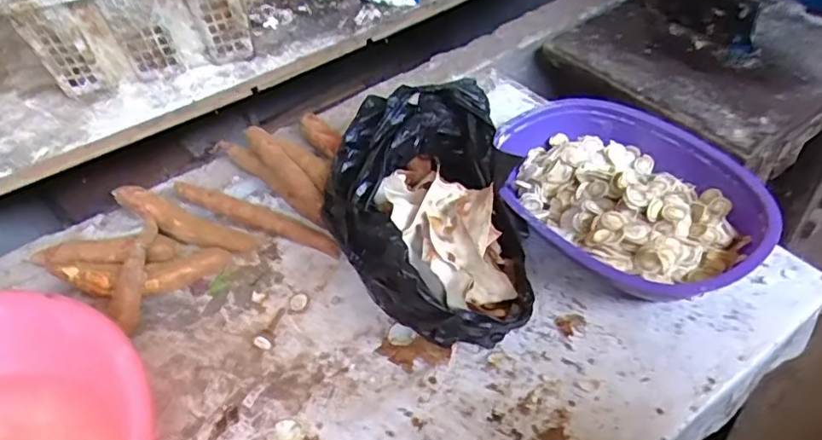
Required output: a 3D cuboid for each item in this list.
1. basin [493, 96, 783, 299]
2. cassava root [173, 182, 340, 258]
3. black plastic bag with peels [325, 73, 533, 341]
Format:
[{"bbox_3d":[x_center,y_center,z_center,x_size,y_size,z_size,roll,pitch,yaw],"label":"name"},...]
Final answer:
[{"bbox_3d":[0.221,-0.024,0.631,0.218,0.072,0.300,-33,51,-21],"label":"basin"},{"bbox_3d":[-0.192,-0.008,0.723,0.247,0.025,0.032,16,52,22],"label":"cassava root"},{"bbox_3d":[0.011,-0.012,0.629,0.209,0.101,0.299,-4,47,5],"label":"black plastic bag with peels"}]

